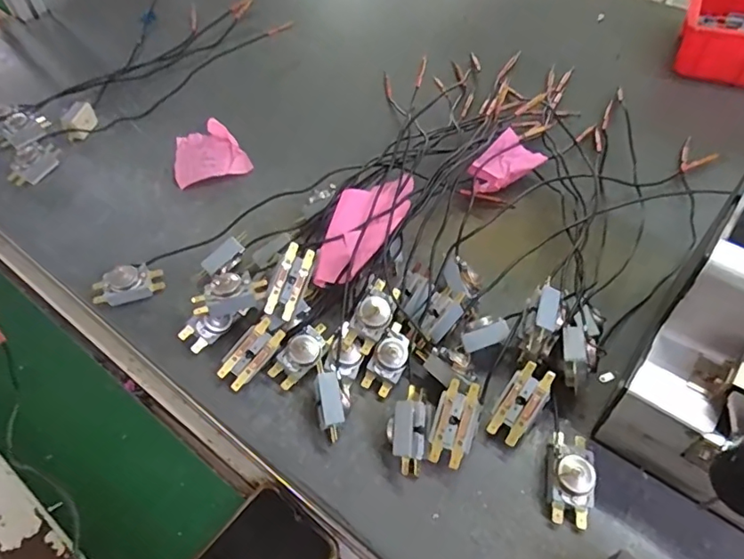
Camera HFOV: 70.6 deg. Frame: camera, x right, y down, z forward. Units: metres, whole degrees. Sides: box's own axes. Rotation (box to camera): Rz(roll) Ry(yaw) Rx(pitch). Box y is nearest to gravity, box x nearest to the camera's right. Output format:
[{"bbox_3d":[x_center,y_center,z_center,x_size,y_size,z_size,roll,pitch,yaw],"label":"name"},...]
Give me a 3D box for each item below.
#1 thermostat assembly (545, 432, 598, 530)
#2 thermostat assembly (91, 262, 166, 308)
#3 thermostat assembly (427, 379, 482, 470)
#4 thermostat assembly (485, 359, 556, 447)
[{"bbox_3d":[0.134,0.134,0.358,0.031,0.028,0.058,6,54,10],"label":"thermostat assembly"},{"bbox_3d":[-0.221,0.007,0.476,0.057,0.031,0.027,-12,53,-4],"label":"thermostat assembly"},{"bbox_3d":[0.060,0.105,0.378,0.030,0.029,0.057,17,57,17],"label":"thermostat assembly"},{"bbox_3d":[0.110,0.092,0.388,0.028,0.020,0.060,31,78,25],"label":"thermostat assembly"}]

